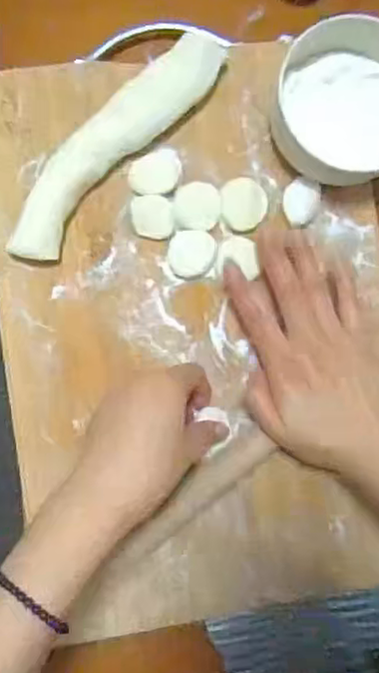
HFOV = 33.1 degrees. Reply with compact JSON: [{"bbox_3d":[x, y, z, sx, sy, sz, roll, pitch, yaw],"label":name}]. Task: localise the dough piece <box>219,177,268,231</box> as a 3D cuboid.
[{"bbox_3d":[0.041,-0.098,0.475,0.034,0.005,0.038,-2,89,-5],"label":"dough piece"}]

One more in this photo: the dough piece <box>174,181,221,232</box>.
[{"bbox_3d":[0.006,-0.097,0.474,0.034,0.004,0.036,1,88,-5],"label":"dough piece"}]

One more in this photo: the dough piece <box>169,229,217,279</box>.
[{"bbox_3d":[0.003,-0.061,0.473,0.035,0.004,0.035,1,89,-5],"label":"dough piece"}]

